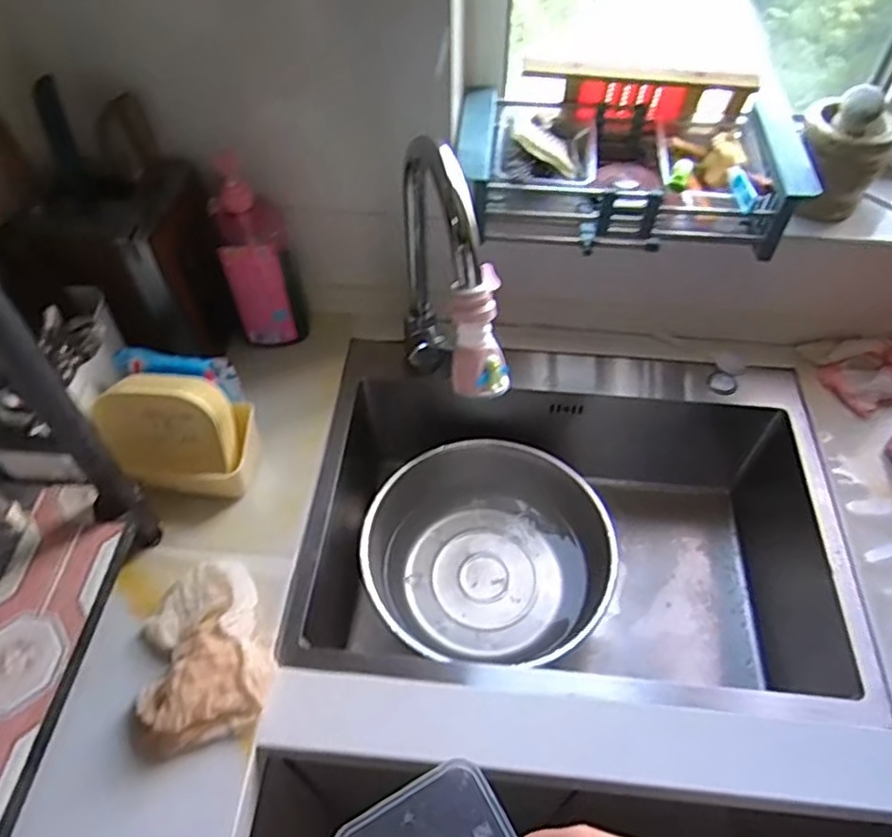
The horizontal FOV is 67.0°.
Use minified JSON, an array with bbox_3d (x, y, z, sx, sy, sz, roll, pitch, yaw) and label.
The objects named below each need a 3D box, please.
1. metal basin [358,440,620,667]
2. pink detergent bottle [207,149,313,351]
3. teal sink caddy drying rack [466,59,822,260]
[{"bbox_3d":[0.057,0.186,0.911,0.307,0.138,0.264,9,53,6],"label":"metal basin"},{"bbox_3d":[-0.236,-0.202,0.844,0.084,0.255,0.062,-10,53,-8],"label":"pink detergent bottle"},{"bbox_3d":[0.215,-0.311,0.809,0.367,0.133,0.219,4,52,2],"label":"teal sink caddy drying rack"}]

